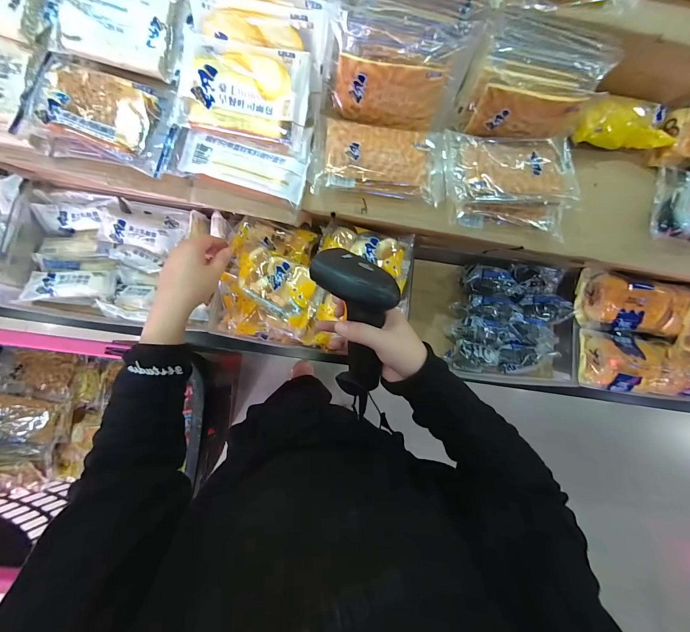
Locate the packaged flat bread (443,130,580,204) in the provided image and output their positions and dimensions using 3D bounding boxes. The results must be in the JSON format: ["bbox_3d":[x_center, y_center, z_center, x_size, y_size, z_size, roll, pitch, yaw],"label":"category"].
[{"bbox_3d":[0.212,-0.189,0.397,0.170,0.027,0.094,2,84,-6],"label":"packaged flat bread"}]

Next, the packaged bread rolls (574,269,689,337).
[{"bbox_3d":[0.483,-0.019,0.518,0.176,0.049,0.093,6,83,-6],"label":"packaged bread rolls"}]

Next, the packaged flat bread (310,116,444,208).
[{"bbox_3d":[0.044,-0.199,0.390,0.162,0.027,0.094,6,83,-6],"label":"packaged flat bread"}]

